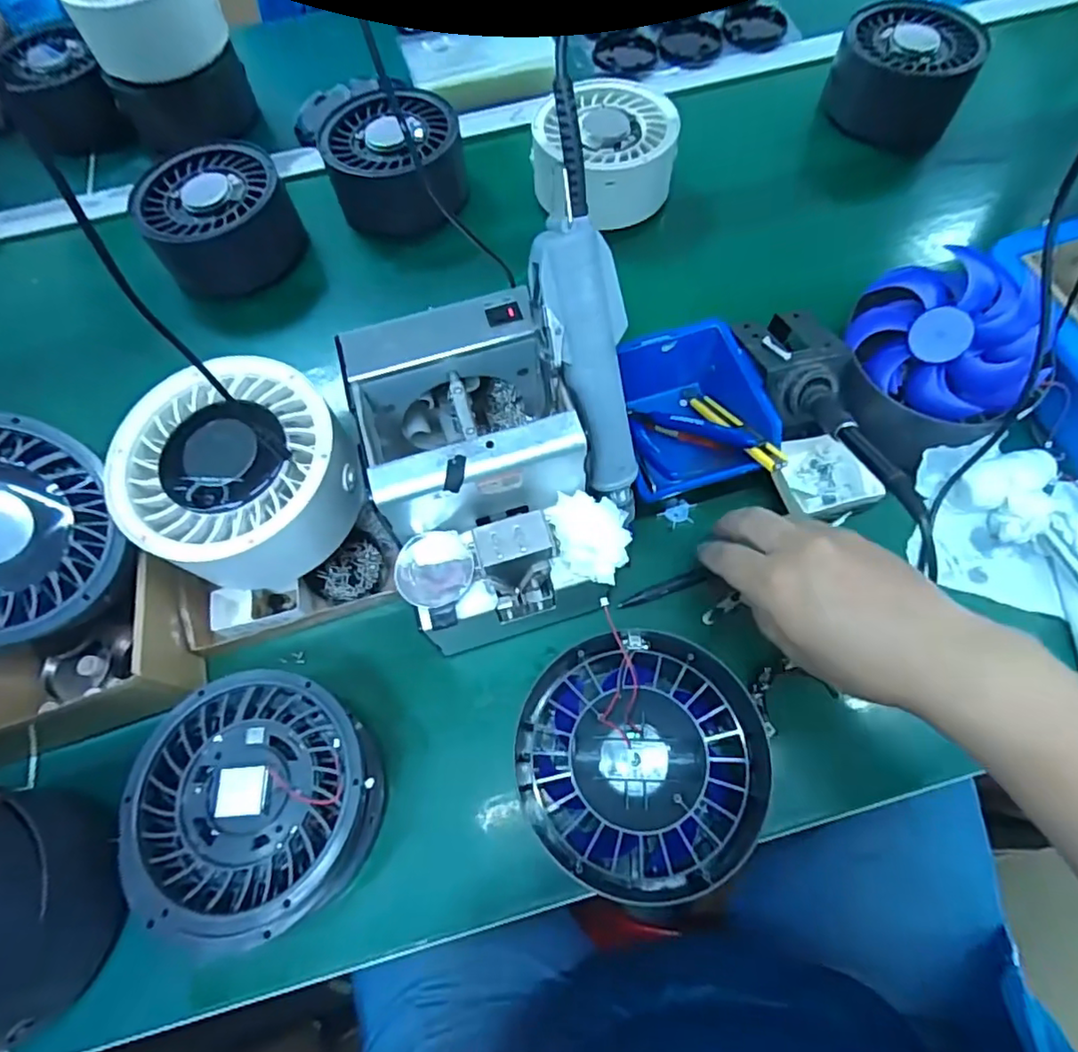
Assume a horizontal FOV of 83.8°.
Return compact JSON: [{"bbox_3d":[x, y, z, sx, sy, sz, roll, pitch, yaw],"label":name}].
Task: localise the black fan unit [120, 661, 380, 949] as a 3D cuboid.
[{"bbox_3d":[-0.172,0.170,0.369,0.134,0.057,0.143,-1,64,2],"label":"black fan unit"}]

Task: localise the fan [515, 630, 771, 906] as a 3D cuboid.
[{"bbox_3d":[0.062,0.142,0.364,0.144,0.058,0.143,3,64,4],"label":"fan"}]

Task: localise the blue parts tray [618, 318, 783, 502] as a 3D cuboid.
[{"bbox_3d":[0.112,-0.086,0.467,0.110,0.061,0.128,-13,64,-4],"label":"blue parts tray"}]

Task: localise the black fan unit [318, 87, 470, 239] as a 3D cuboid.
[{"bbox_3d":[-0.147,-0.369,0.626,0.137,0.084,0.128,-2,64,2],"label":"black fan unit"}]

